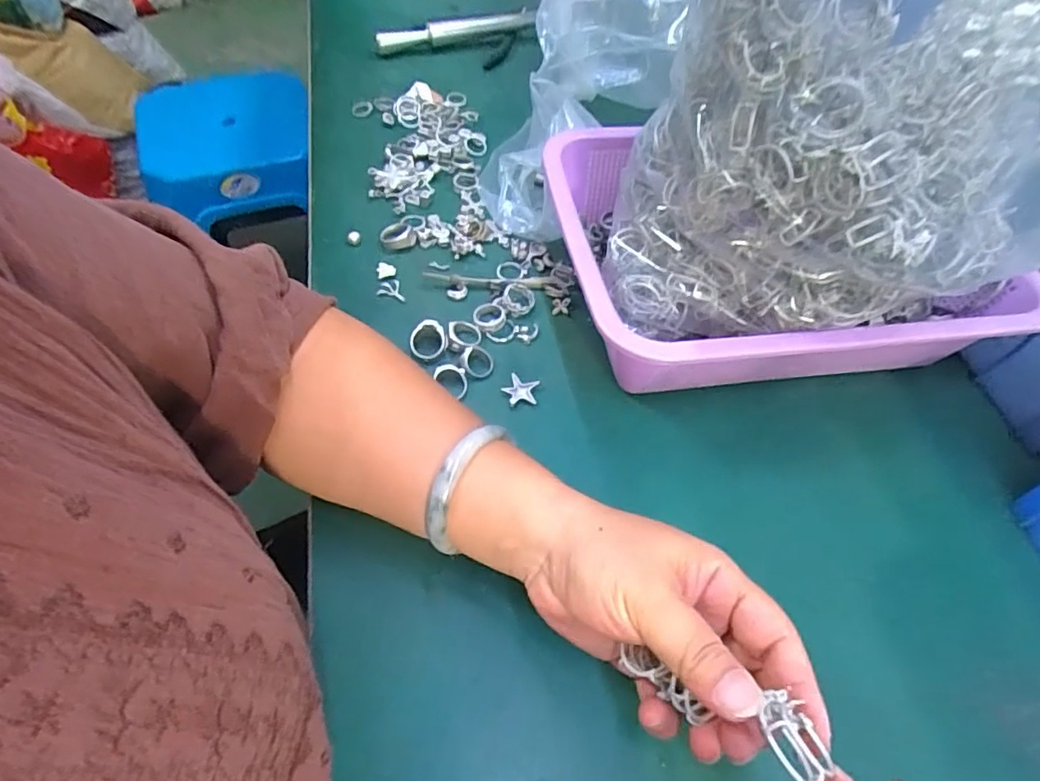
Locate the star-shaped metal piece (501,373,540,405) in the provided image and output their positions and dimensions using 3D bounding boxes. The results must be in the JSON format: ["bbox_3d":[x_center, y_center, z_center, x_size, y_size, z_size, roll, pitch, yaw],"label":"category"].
[{"bbox_3d":[0.000,0.000,0.380,0.023,0.005,0.022,5,55,-1],"label":"star-shaped metal piece"}]

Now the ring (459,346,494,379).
[{"bbox_3d":[-0.029,-0.020,0.385,0.022,0.010,0.022,2,55,-3],"label":"ring"}]

